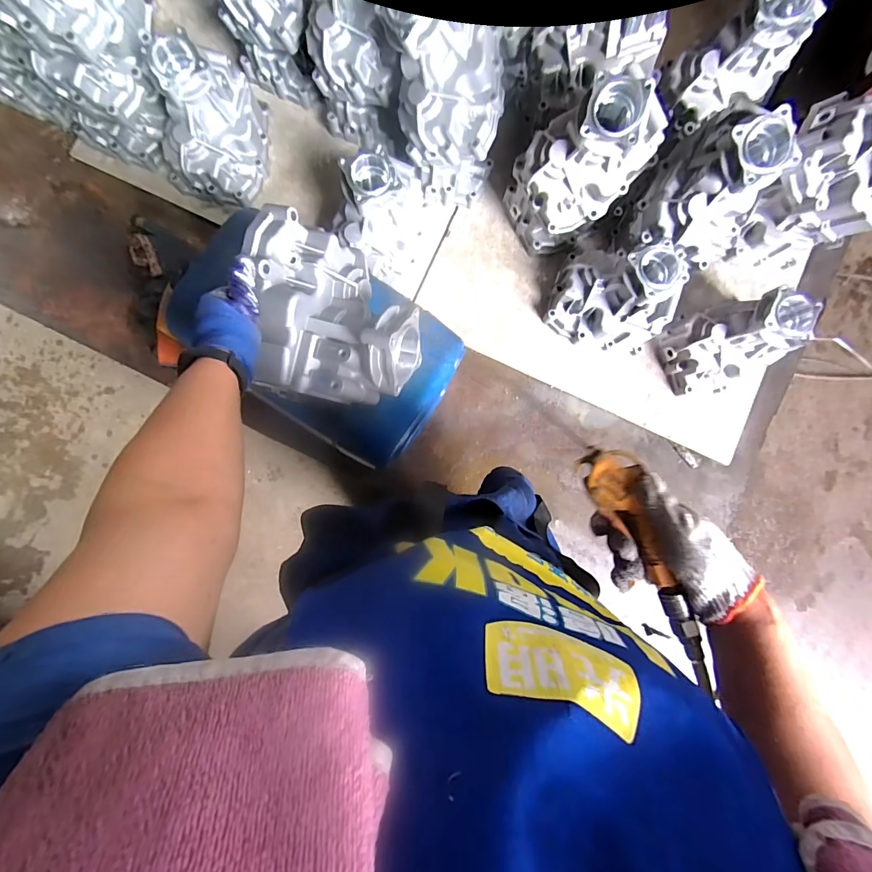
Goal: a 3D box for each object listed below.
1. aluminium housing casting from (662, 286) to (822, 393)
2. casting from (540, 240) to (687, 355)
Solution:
[{"bbox_3d":[0.604,-0.186,0.825,0.202,0.199,0.171,-12,87,-4],"label":"aluminium housing casting"},{"bbox_3d":[0.361,-0.289,0.821,0.216,0.201,0.173,9,86,-3],"label":"casting"}]

